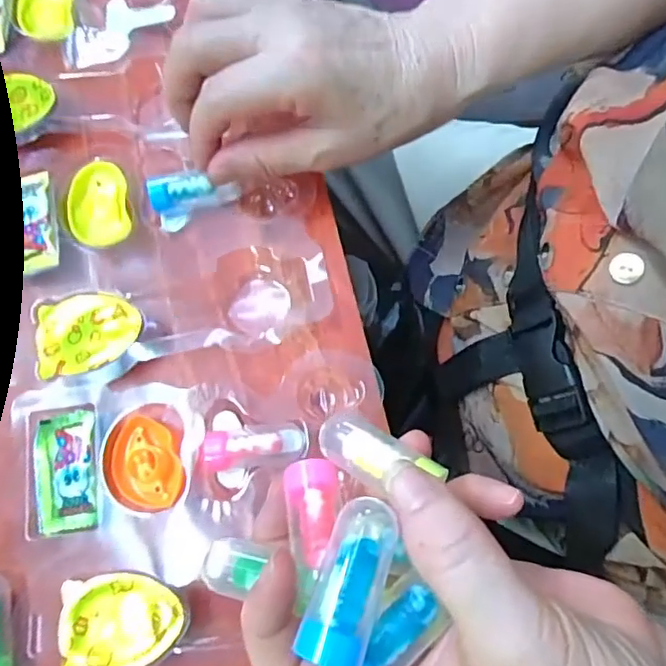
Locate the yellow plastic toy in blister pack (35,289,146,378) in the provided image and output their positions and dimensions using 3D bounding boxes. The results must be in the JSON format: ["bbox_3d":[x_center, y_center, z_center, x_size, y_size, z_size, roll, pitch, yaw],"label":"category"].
[{"bbox_3d":[-0.121,-0.001,0.278,0.051,0.005,0.039,-14,75,-2],"label":"yellow plastic toy in blister pack"}]

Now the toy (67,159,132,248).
[{"bbox_3d":[-0.126,-0.068,0.303,0.029,0.008,0.045,-10,75,-1],"label":"toy"}]

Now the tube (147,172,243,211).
[{"bbox_3d":[-0.074,-0.075,0.300,0.047,0.015,0.014,-2,75,-4],"label":"tube"}]

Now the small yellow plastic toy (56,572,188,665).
[{"bbox_3d":[-0.091,0.125,0.246,0.053,0.012,0.038,-6,75,0],"label":"small yellow plastic toy"}]

